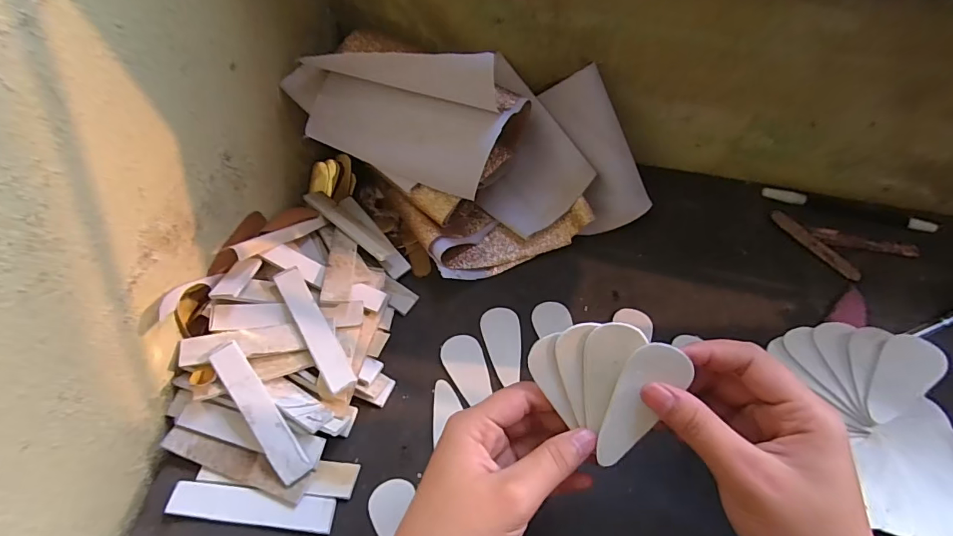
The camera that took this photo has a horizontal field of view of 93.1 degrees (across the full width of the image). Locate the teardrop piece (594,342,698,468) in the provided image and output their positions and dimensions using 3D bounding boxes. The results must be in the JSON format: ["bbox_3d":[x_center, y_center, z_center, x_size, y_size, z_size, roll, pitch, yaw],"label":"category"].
[{"bbox_3d":[0.081,0.070,0.231,0.030,0.004,0.069,34,100,5],"label":"teardrop piece"}]

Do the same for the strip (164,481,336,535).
[{"bbox_3d":[-0.148,0.157,0.298,0.106,0.005,0.021,6,52,2],"label":"strip"}]

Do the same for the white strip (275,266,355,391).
[{"bbox_3d":[-0.121,0.044,0.334,0.020,0.005,0.104,-25,71,-26],"label":"white strip"}]

